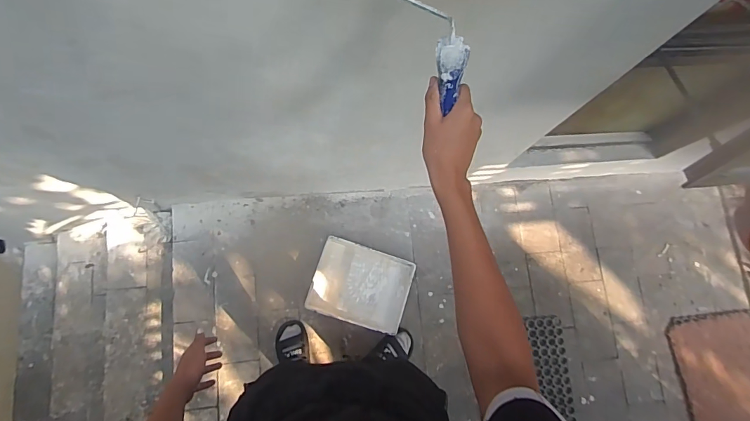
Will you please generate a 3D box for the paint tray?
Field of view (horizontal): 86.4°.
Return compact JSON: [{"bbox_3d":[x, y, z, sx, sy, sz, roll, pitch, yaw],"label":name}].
[{"bbox_3d":[-0.049,0.282,1.506,0.358,0.048,0.283,18,78,-1],"label":"paint tray"}]

